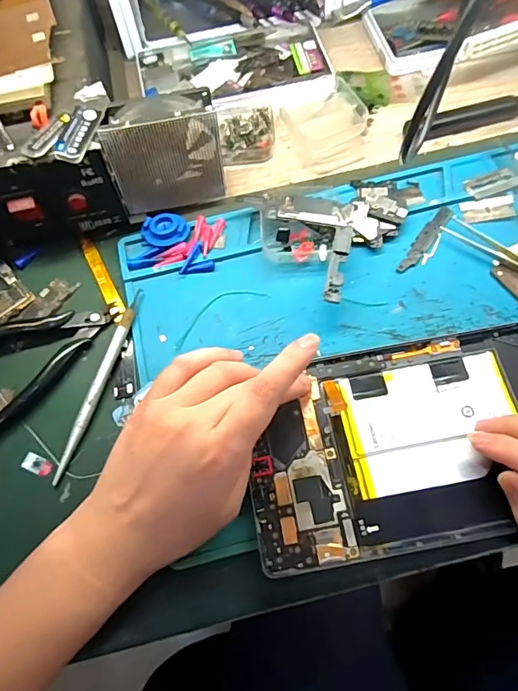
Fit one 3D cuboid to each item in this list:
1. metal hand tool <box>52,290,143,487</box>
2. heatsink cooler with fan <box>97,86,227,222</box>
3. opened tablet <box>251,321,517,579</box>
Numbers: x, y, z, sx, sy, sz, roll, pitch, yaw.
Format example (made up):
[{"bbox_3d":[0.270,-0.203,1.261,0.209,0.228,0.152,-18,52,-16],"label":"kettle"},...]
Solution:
[{"bbox_3d":[-0.110,0.024,0.333,0.009,0.009,0.142,14,69,9],"label":"metal hand tool"},{"bbox_3d":[-0.069,-0.141,0.358,0.080,0.081,0.028,-14,67,-3],"label":"heatsink cooler with fan"},{"bbox_3d":[0.094,0.058,0.302,0.201,0.012,0.126,-11,67,-2],"label":"opened tablet"}]

